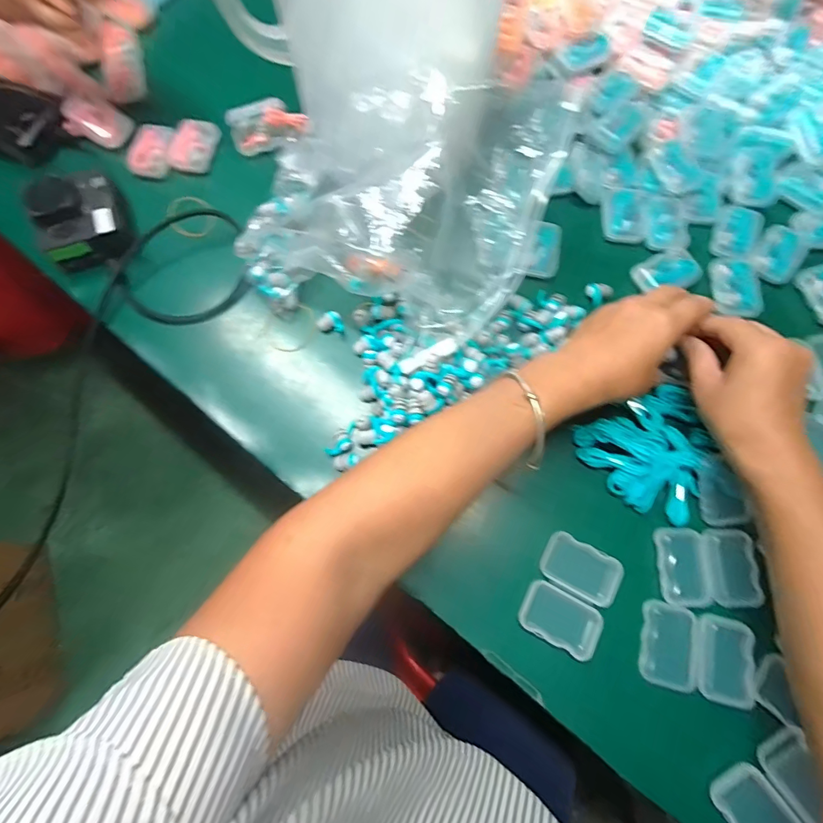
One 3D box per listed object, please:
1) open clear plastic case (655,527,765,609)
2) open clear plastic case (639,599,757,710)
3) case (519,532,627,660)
[{"bbox_3d":[0.228,0.118,0.326,0.074,0.010,0.055,1,74,0],"label":"open clear plastic case"},{"bbox_3d":[0.207,0.173,0.307,0.074,0.006,0.055,14,75,4],"label":"open clear plastic case"},{"bbox_3d":[0.119,0.136,0.320,0.057,0.008,0.075,28,76,8],"label":"case"}]

